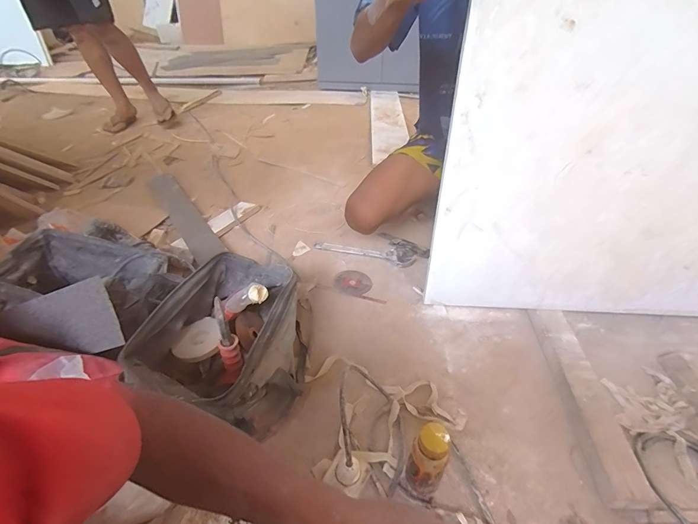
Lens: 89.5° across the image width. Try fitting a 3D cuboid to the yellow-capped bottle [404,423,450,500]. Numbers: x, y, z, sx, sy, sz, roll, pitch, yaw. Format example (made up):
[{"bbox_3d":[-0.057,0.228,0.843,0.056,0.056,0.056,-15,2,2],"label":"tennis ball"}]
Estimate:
[{"bbox_3d":[0.109,0.287,0.500,0.049,0.152,0.052,0,40,0],"label":"yellow-capped bottle"}]

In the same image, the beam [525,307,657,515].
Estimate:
[{"bbox_3d":[0.424,0.225,0.643,0.073,0.043,0.375,4,40,4],"label":"beam"}]

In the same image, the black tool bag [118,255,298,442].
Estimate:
[{"bbox_3d":[-0.191,0.135,0.669,0.238,0.202,0.322,8,41,9],"label":"black tool bag"}]

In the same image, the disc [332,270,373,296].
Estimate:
[{"bbox_3d":[0.007,0.053,0.911,0.091,0.006,0.096,-23,45,-28],"label":"disc"}]

